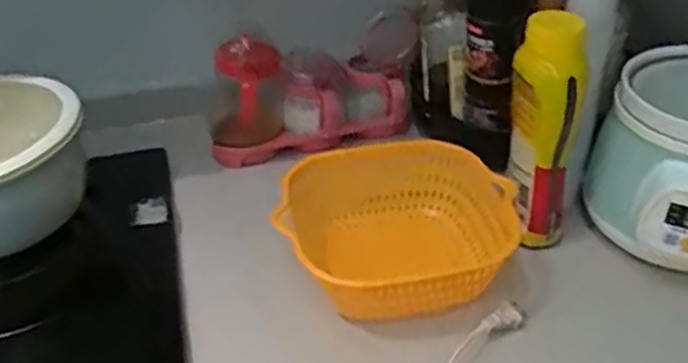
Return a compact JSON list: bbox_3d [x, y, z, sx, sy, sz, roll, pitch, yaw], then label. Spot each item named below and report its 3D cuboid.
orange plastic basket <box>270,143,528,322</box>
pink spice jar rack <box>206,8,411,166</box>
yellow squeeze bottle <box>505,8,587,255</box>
[{"bbox_3d":[0.055,0.050,0.765,0.221,0.093,0.227,-13,37,-15],"label":"orange plastic basket"},{"bbox_3d":[-0.047,-0.129,0.975,0.258,0.167,0.107,-13,37,-15],"label":"pink spice jar rack"},{"bbox_3d":[0.203,-0.051,0.740,0.064,0.254,0.058,5,36,11],"label":"yellow squeeze bottle"}]

